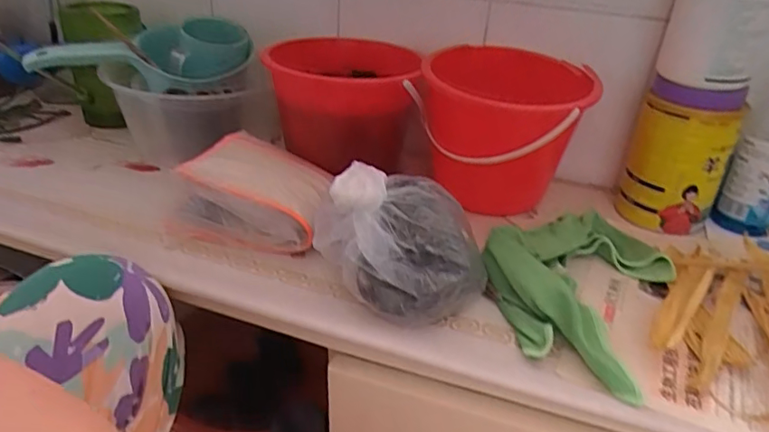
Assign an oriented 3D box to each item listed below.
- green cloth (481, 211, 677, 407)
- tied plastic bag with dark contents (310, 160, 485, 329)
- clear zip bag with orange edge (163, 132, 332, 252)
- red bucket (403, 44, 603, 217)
[{"bbox_3d":[0.171,0.051,0.489,0.157,0.044,0.213,20,35,26],"label":"green cloth"},{"bbox_3d":[0.006,0.020,0.471,0.155,0.094,0.096,22,35,28],"label":"tied plastic bag with dark contents"},{"bbox_3d":[-0.129,-0.024,0.562,0.151,0.065,0.132,10,31,11],"label":"clear zip bag with orange edge"},{"bbox_3d":[0.122,-0.091,0.609,0.179,0.159,0.179,3,31,-2],"label":"red bucket"}]

